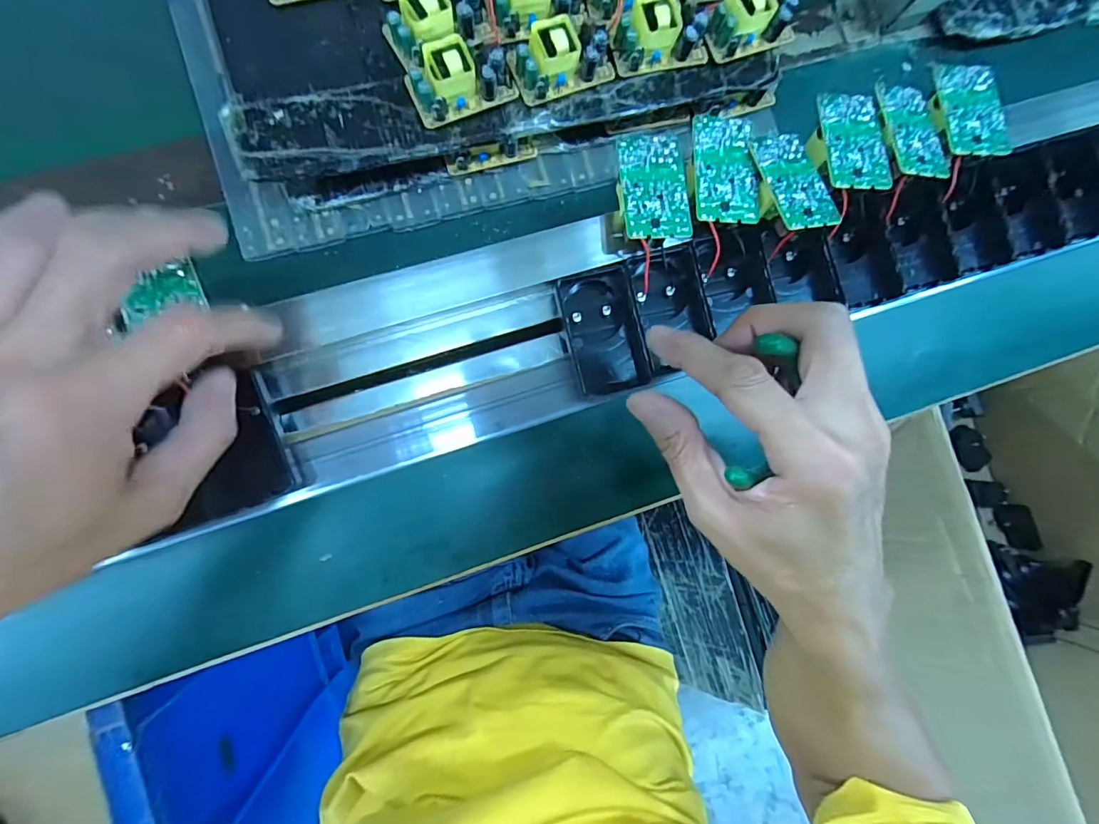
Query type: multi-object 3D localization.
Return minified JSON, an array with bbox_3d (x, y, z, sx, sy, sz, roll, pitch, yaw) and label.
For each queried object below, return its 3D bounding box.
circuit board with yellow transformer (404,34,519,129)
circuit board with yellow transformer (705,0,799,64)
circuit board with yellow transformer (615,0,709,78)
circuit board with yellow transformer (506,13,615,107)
[{"bbox_3d":[-0.055,-0.205,0.283,0.062,0.021,0.035,-25,91,-7],"label":"circuit board with yellow transformer"},{"bbox_3d":[0.136,-0.265,0.310,0.062,0.022,0.036,-23,90,-7],"label":"circuit board with yellow transformer"},{"bbox_3d":[0.073,-0.246,0.299,0.061,0.022,0.035,-14,89,-7],"label":"circuit board with yellow transformer"},{"bbox_3d":[0.009,-0.223,0.291,0.063,0.022,0.033,-22,90,-7],"label":"circuit board with yellow transformer"}]

